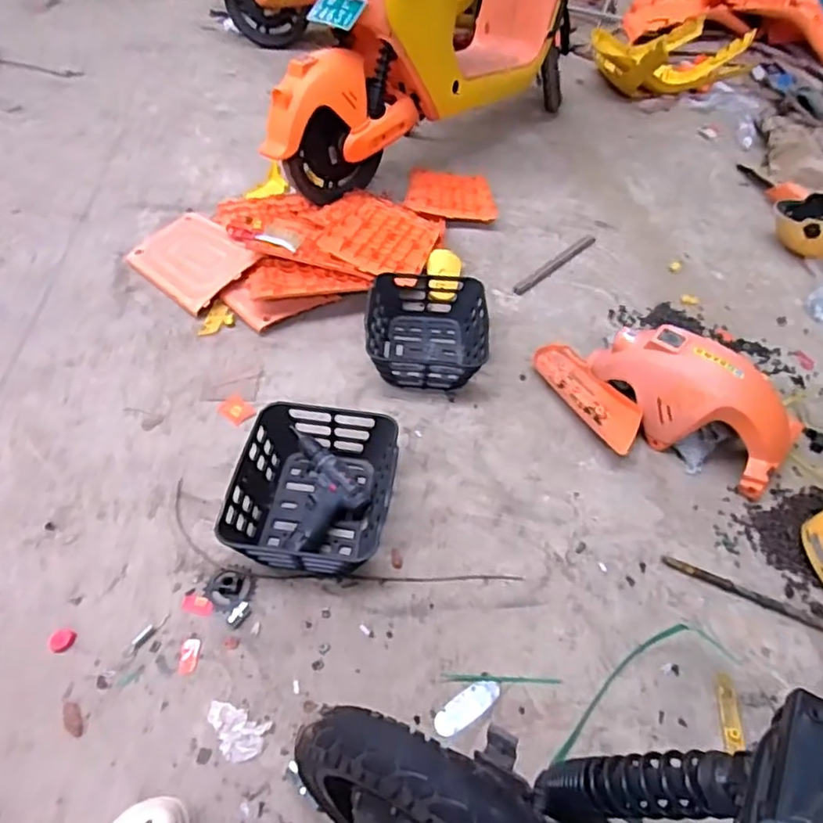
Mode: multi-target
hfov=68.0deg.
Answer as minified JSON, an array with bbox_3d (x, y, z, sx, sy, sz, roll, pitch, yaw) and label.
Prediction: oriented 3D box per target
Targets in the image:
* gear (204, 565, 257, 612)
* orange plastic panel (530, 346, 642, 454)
[{"bbox_3d":[-0.317,0.304,1.070,0.081,0.011,0.092,-20,50,-23],"label":"gear"},{"bbox_3d":[0.423,-0.042,1.460,0.106,0.067,0.372,-17,49,-20],"label":"orange plastic panel"}]

